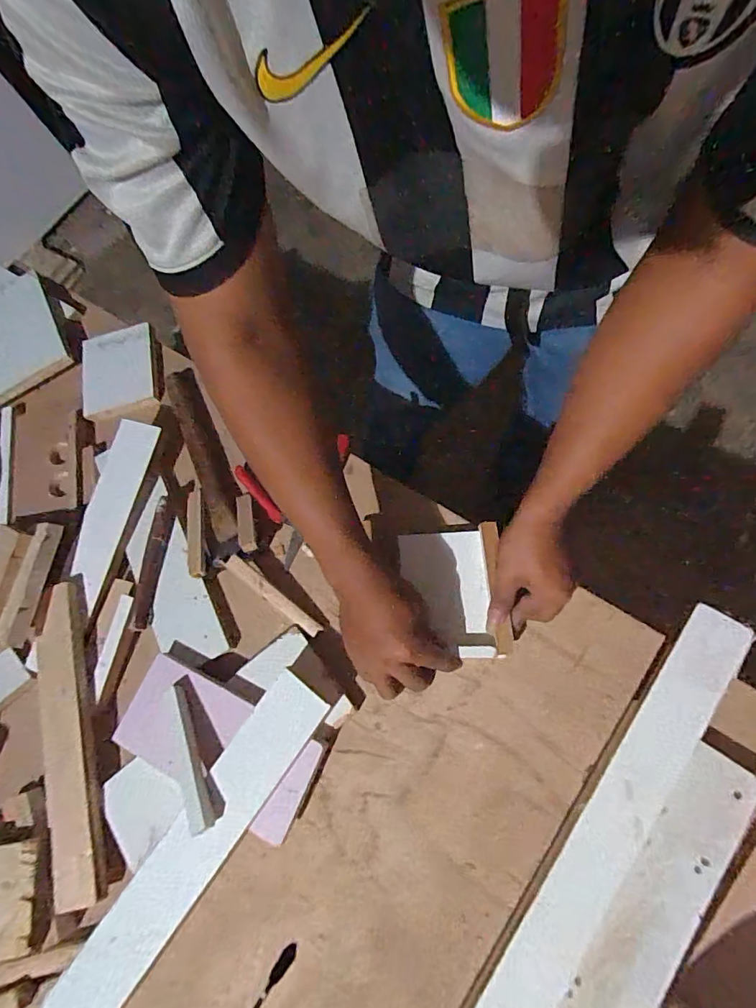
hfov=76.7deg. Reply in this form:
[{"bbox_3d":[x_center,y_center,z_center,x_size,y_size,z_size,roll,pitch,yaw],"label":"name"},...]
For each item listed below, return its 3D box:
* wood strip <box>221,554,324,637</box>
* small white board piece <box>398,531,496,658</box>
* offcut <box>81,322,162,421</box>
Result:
[{"bbox_3d":[-0.125,0.108,0.568,0.138,0.023,0.017,36,77,12],"label":"wood strip"},{"bbox_3d":[0.074,0.099,0.532,0.093,0.009,0.137,-5,69,7],"label":"small white board piece"},{"bbox_3d":[-0.382,-0.200,0.713,0.111,0.021,0.139,-18,70,3],"label":"offcut"}]

